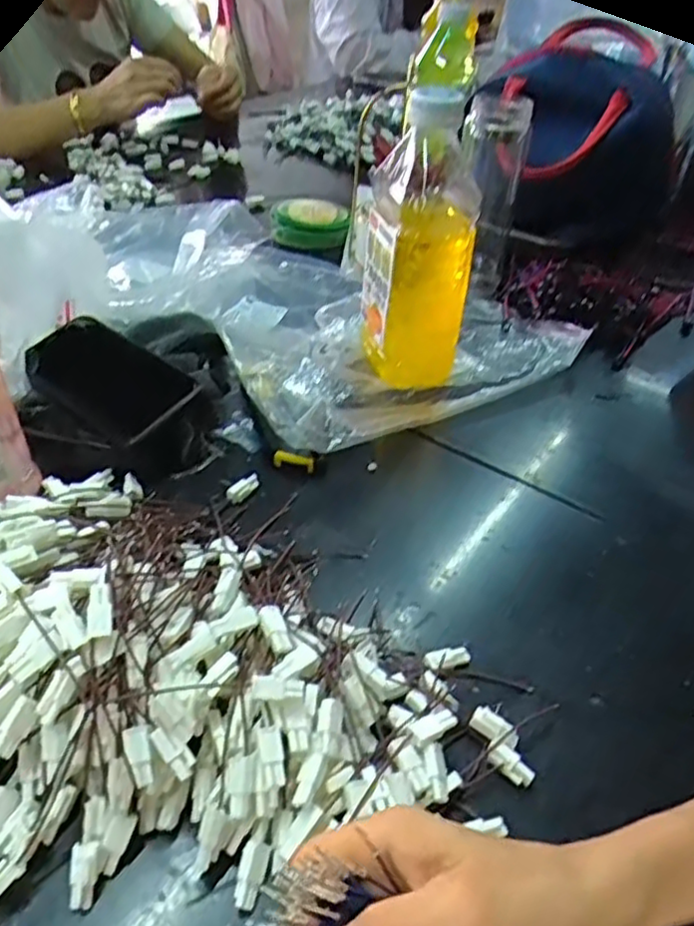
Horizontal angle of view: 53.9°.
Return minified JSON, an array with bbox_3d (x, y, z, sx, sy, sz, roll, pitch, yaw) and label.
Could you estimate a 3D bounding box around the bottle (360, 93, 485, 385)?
[{"bbox_3d":[0.060,-0.181,0.558,0.082,0.212,0.091,6,41,4],"label":"bottle"}]

